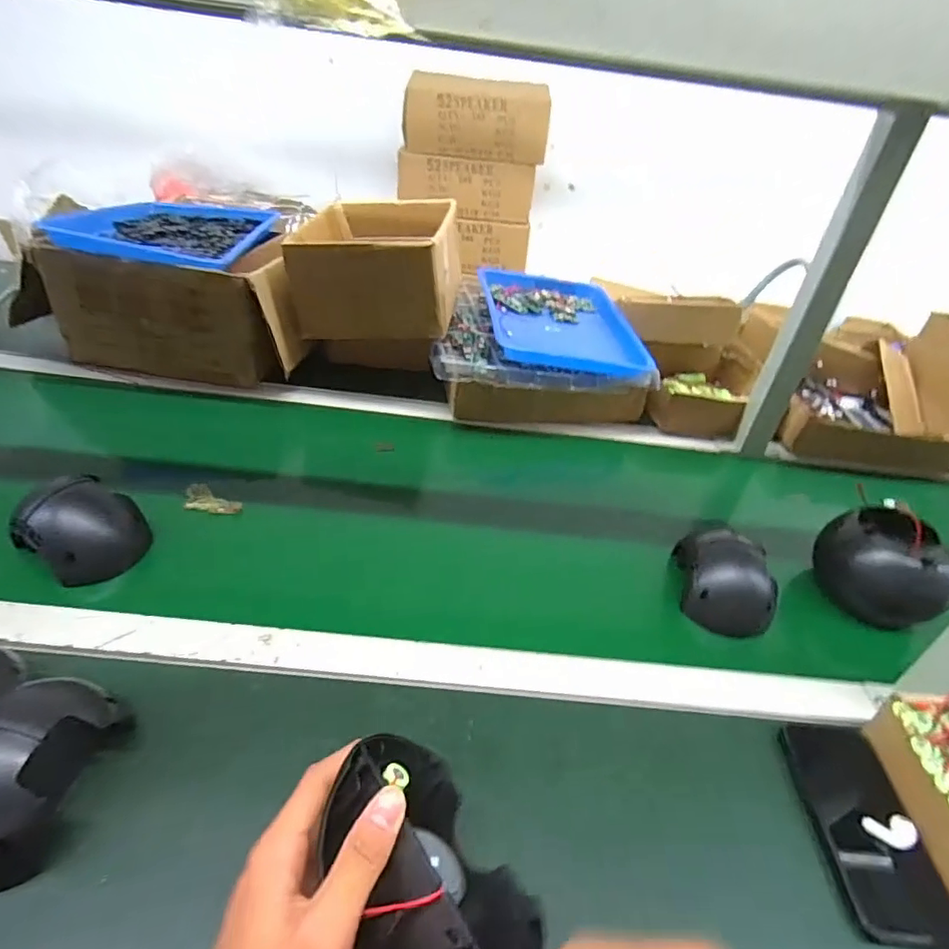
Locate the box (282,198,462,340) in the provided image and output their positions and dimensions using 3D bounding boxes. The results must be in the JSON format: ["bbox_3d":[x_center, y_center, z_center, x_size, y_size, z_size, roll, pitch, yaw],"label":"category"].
[{"bbox_3d":[-0.146,-0.361,0.916,0.236,0.138,0.321,7,37,-1],"label":"box"}]

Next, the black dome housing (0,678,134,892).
[{"bbox_3d":[-0.301,0.191,0.363,0.078,0.078,0.125,10,37,3],"label":"black dome housing"}]

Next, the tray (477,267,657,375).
[{"bbox_3d":[0.140,-0.270,0.956,0.252,0.049,0.355,1,37,-8],"label":"tray"}]

